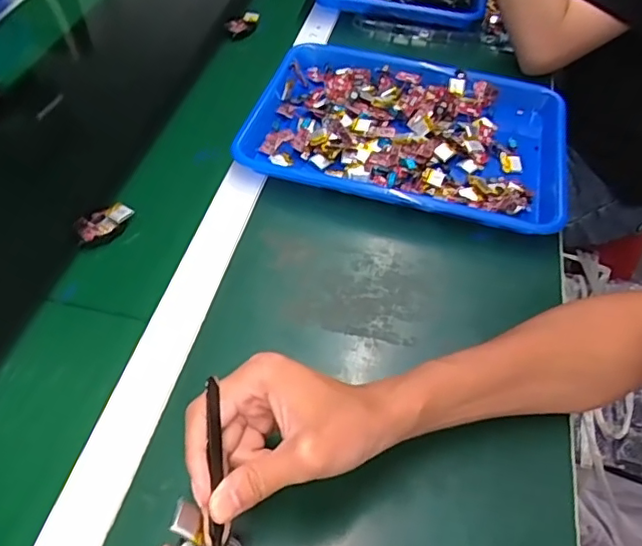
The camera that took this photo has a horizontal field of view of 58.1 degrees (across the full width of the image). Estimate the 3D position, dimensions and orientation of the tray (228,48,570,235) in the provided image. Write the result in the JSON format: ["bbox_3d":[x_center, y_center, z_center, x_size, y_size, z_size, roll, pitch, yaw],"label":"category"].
[{"bbox_3d":[0.099,-0.164,0.645,0.333,0.043,0.267,12,51,7],"label":"tray"}]

